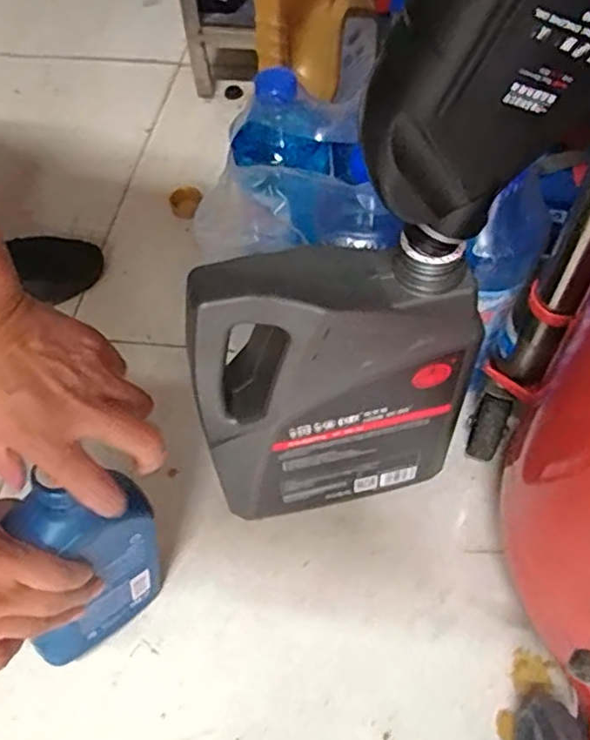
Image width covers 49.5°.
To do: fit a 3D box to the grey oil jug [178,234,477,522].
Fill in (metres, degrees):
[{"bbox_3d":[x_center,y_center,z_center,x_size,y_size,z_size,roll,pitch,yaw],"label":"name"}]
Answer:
[{"bbox_3d":[0.027,0.027,0.532,0.203,0.305,0.081,-15,57,-7],"label":"grey oil jug"}]

